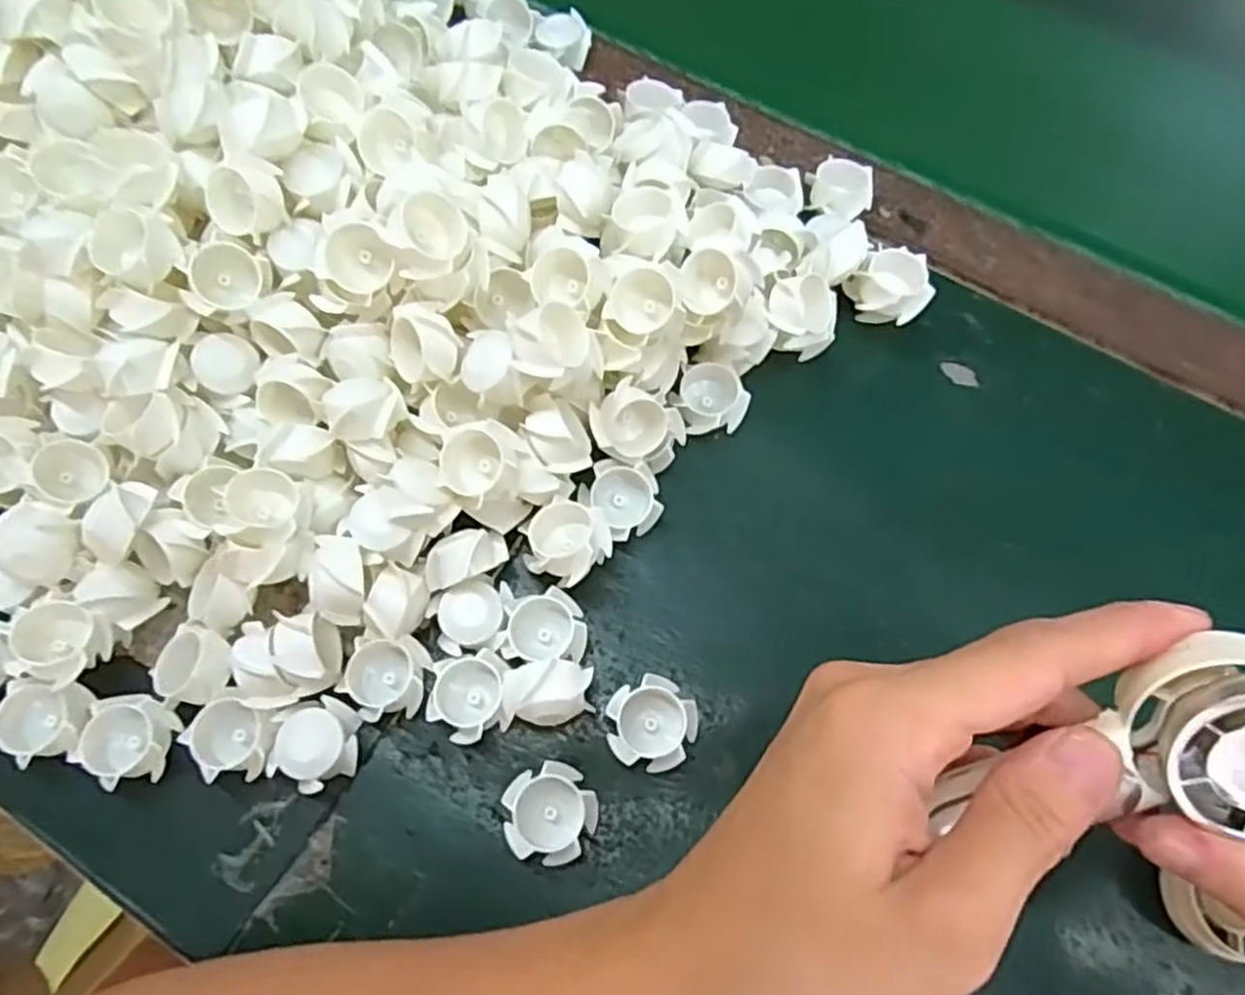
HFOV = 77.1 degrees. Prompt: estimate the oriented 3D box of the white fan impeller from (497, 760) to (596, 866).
[{"bbox_3d":[-0.025,0.112,0.277,0.031,0.018,0.032,-7,68,-3],"label":"white fan impeller"}]

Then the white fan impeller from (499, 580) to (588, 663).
[{"bbox_3d":[-0.030,0.049,0.303,0.032,0.017,0.029,0,68,0],"label":"white fan impeller"}]

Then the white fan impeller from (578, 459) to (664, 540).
[{"bbox_3d":[0.001,0.001,0.317,0.029,0.022,0.029,0,68,0],"label":"white fan impeller"}]

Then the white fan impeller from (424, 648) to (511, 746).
[{"bbox_3d":[-0.056,0.074,0.290,0.030,0.021,0.031,0,68,0],"label":"white fan impeller"}]

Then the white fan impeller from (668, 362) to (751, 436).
[{"bbox_3d":[0.037,-0.040,0.332,0.029,0.017,0.029,0,68,0],"label":"white fan impeller"}]

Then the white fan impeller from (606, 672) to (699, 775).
[{"bbox_3d":[0.011,0.084,0.288,0.032,0.018,0.032,0,68,0],"label":"white fan impeller"}]

